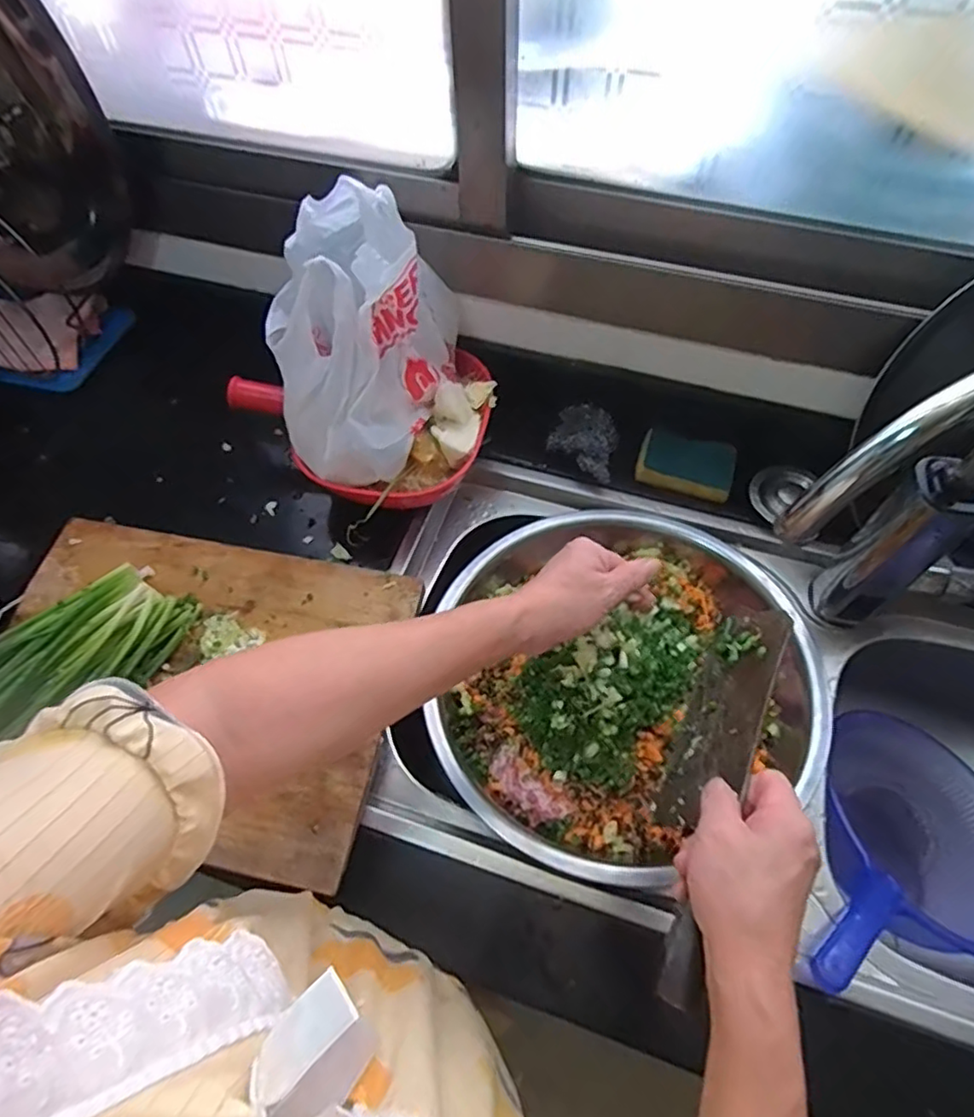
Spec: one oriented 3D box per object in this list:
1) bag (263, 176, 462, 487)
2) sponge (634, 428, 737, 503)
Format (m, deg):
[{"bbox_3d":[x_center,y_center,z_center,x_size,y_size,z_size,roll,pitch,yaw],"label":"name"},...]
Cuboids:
[{"bbox_3d":[-0.123,-0.202,0.587,0.160,0.183,0.177,2,60,3],"label":"bag"},{"bbox_3d":[0.222,-0.105,0.696,0.102,0.024,0.062,18,63,12],"label":"sponge"}]

